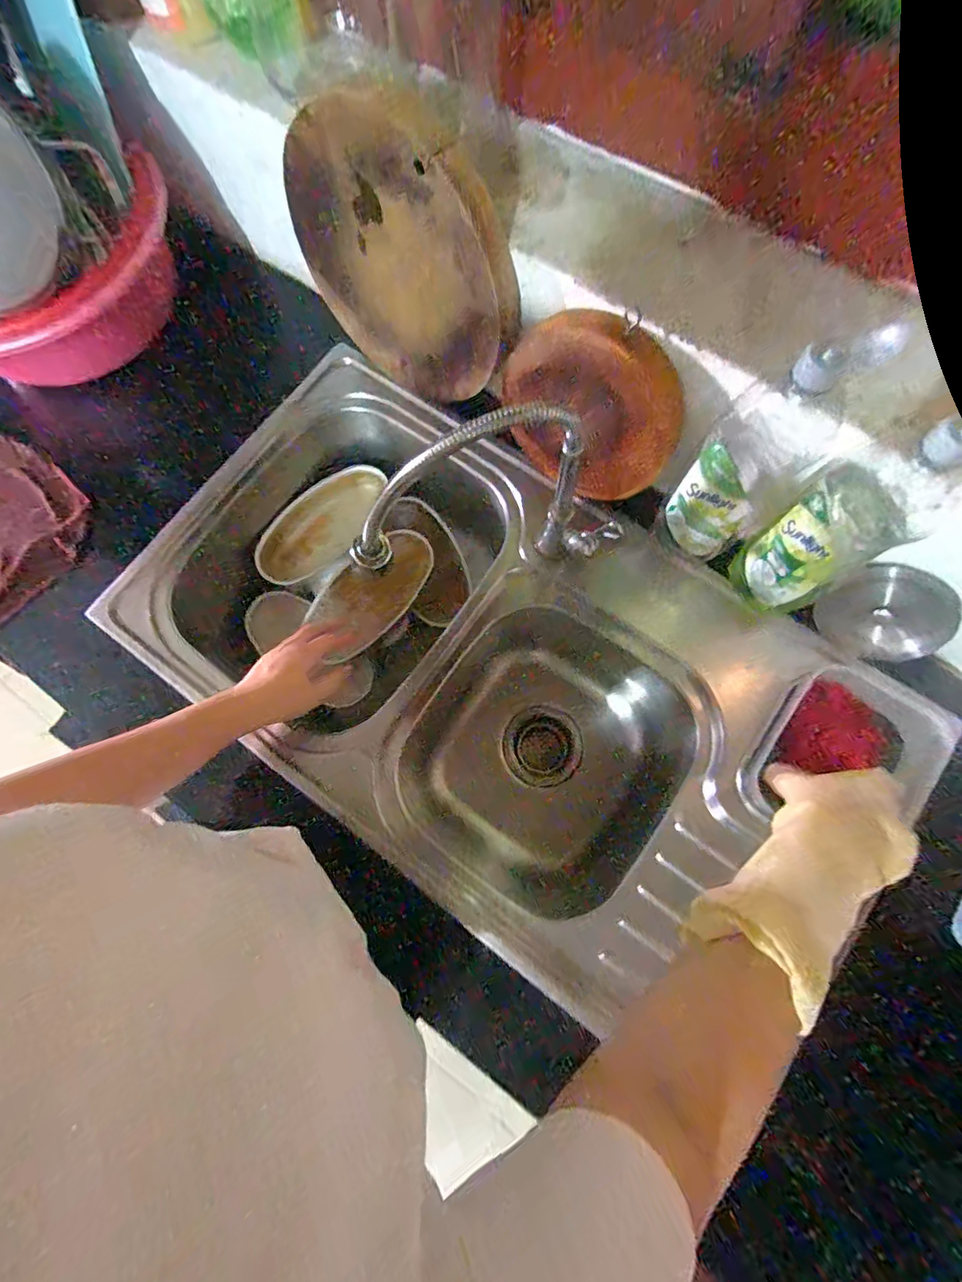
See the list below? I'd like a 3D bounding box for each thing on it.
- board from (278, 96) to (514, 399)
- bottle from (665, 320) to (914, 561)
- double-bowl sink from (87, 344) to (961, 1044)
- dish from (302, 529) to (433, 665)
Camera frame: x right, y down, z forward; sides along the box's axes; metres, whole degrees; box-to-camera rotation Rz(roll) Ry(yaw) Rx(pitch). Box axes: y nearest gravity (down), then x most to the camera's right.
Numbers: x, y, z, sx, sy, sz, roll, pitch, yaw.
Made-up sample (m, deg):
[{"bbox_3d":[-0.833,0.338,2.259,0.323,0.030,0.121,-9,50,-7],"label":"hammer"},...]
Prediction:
[{"bbox_3d":[-0.083,-0.381,0.520,0.229,0.262,0.035,7,63,39],"label":"board"},{"bbox_3d":[0.245,-0.158,0.452,0.085,0.228,0.066,39,80,10],"label":"bottle"},{"bbox_3d":[0.003,0.039,0.659,0.832,0.218,0.475,35,80,10],"label":"double-bowl sink"},{"bbox_3d":[-0.145,-0.070,0.678,0.190,0.012,0.103,-43,79,-8],"label":"dish"}]

